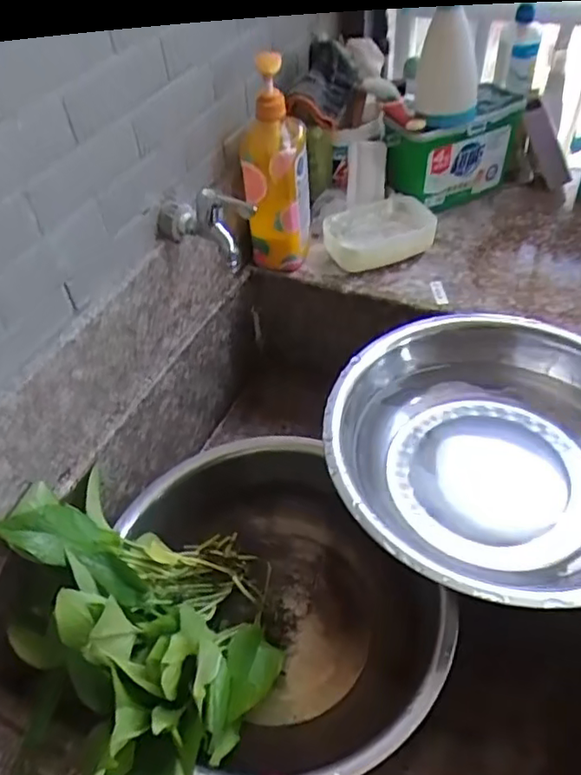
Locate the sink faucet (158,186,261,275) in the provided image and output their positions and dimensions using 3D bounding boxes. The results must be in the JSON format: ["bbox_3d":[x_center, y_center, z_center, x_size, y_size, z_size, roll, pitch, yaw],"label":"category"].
[{"bbox_3d":[-0.091,-0.181,0.661,0.113,0.074,0.036,12,50,16],"label":"sink faucet"}]

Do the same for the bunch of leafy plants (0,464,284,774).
[{"bbox_3d":[-0.131,0.209,0.591,0.223,0.175,0.263,-37,55,-26],"label":"bunch of leafy plants"}]

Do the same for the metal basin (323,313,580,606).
[{"bbox_3d":[0.213,0.076,0.661,0.344,0.114,0.333,-2,47,3],"label":"metal basin"}]

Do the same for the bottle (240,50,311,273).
[{"bbox_3d":[-0.017,-0.270,0.755,0.077,0.250,0.061,5,48,9],"label":"bottle"}]

